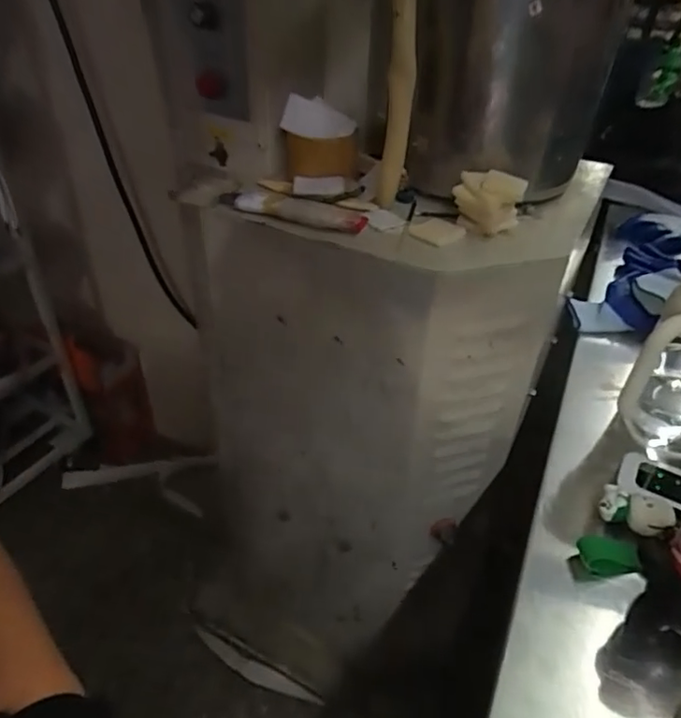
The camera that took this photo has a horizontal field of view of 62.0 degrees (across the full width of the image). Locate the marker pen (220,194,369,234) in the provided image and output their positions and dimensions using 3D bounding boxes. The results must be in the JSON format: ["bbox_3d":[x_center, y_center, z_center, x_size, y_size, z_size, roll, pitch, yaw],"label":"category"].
[{"bbox_3d":[-0.055,-0.159,0.598,0.170,0.019,0.022,16,40,17],"label":"marker pen"}]

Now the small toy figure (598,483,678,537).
[{"bbox_3d":[0.261,0.135,0.502,0.056,0.027,0.029,22,42,23],"label":"small toy figure"}]

